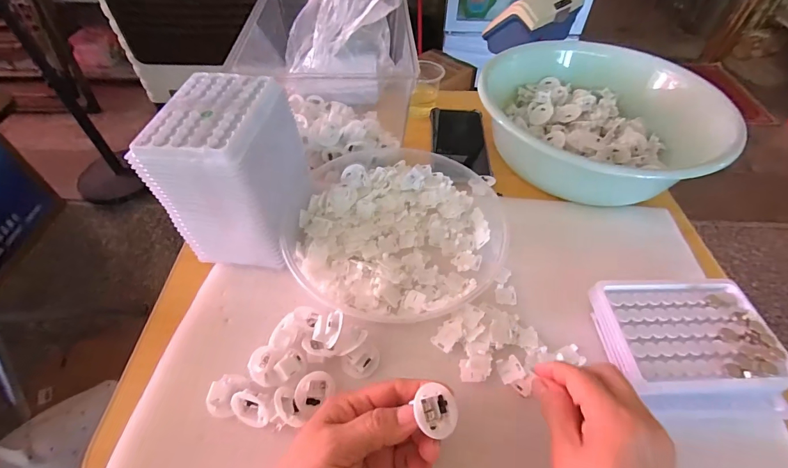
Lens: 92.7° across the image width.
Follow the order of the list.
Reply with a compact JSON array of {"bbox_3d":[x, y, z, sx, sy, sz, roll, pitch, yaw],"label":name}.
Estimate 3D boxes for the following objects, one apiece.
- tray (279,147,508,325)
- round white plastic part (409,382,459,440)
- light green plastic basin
[{"bbox_3d":[0.004,-0.010,0.407,0.220,0.035,0.215,0,51,0],"label":"tray"},{"bbox_3d":[0.027,0.117,0.250,0.030,0.011,0.030,17,49,-20],"label":"round white plastic part"},{"bbox_3d":[0.255,-0.153,0.487,0.285,0.094,0.226,6,51,4],"label":"light green plastic basin"}]

